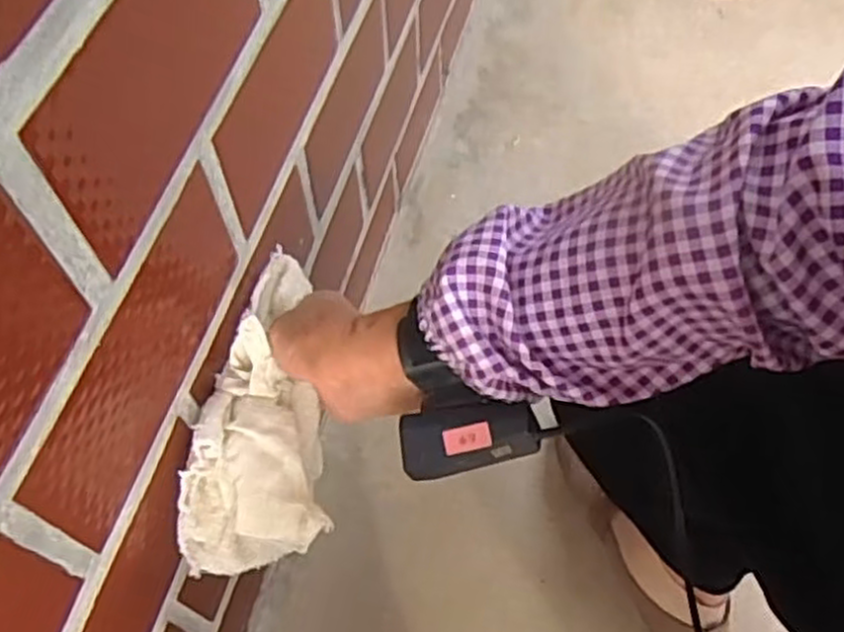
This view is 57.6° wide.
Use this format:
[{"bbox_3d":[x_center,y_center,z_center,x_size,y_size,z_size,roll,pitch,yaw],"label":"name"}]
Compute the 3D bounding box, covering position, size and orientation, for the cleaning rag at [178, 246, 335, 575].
[{"bbox_3d":[-0.098,0.058,0.493,0.084,0.074,0.208,5,75,3],"label":"cleaning rag"}]

